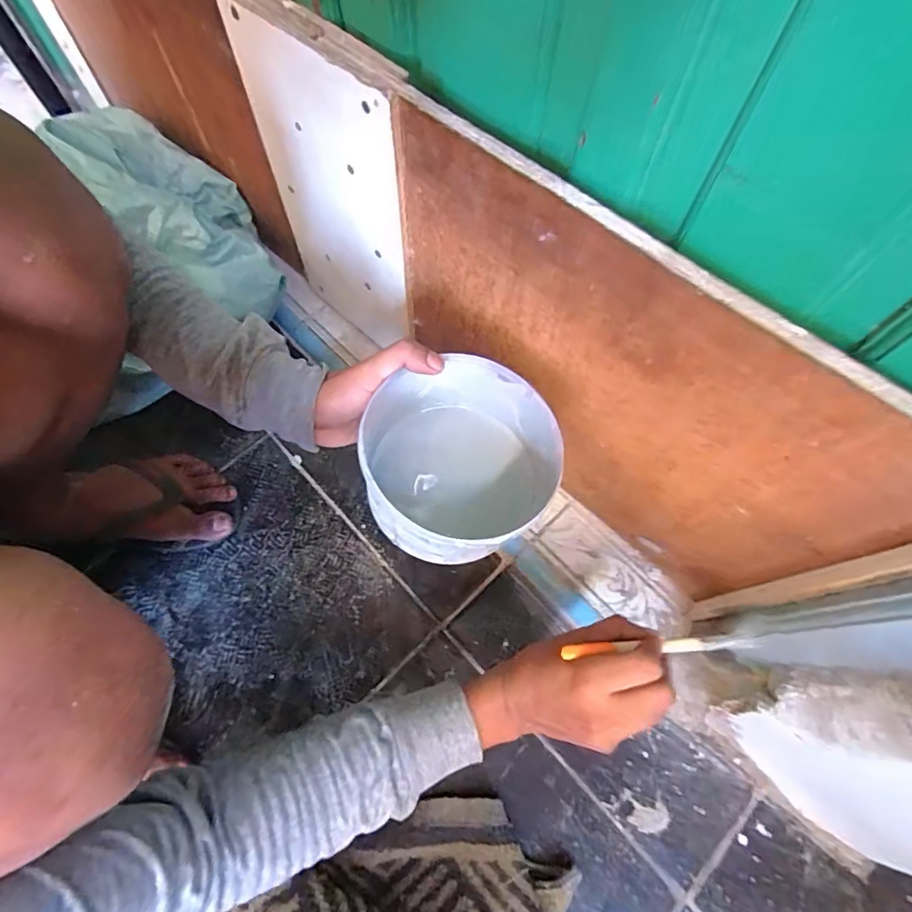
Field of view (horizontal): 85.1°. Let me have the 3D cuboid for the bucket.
[{"bbox_3d":[0.000,0.004,0.376,0.137,0.088,0.129,1,65,-2],"label":"bucket"}]

